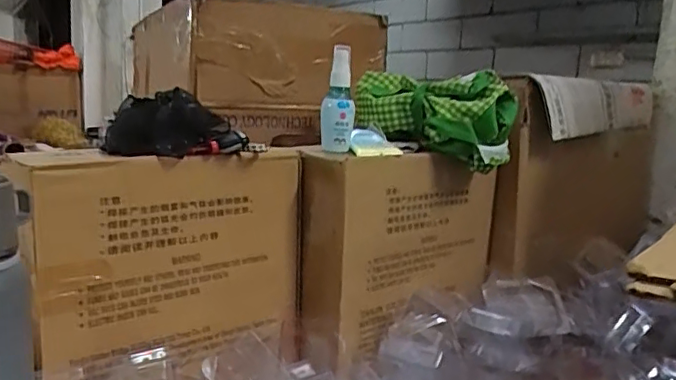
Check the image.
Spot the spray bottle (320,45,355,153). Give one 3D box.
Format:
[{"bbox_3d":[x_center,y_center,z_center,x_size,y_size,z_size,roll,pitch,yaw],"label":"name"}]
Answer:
[{"bbox_3d":[0.000,-0.103,0.658,0.037,0.116,0.030,3,9,3],"label":"spray bottle"}]

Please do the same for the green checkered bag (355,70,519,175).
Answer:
[{"bbox_3d":[0.117,-0.093,0.728,0.090,0.101,0.200,-6,13,-42],"label":"green checkered bag"}]

